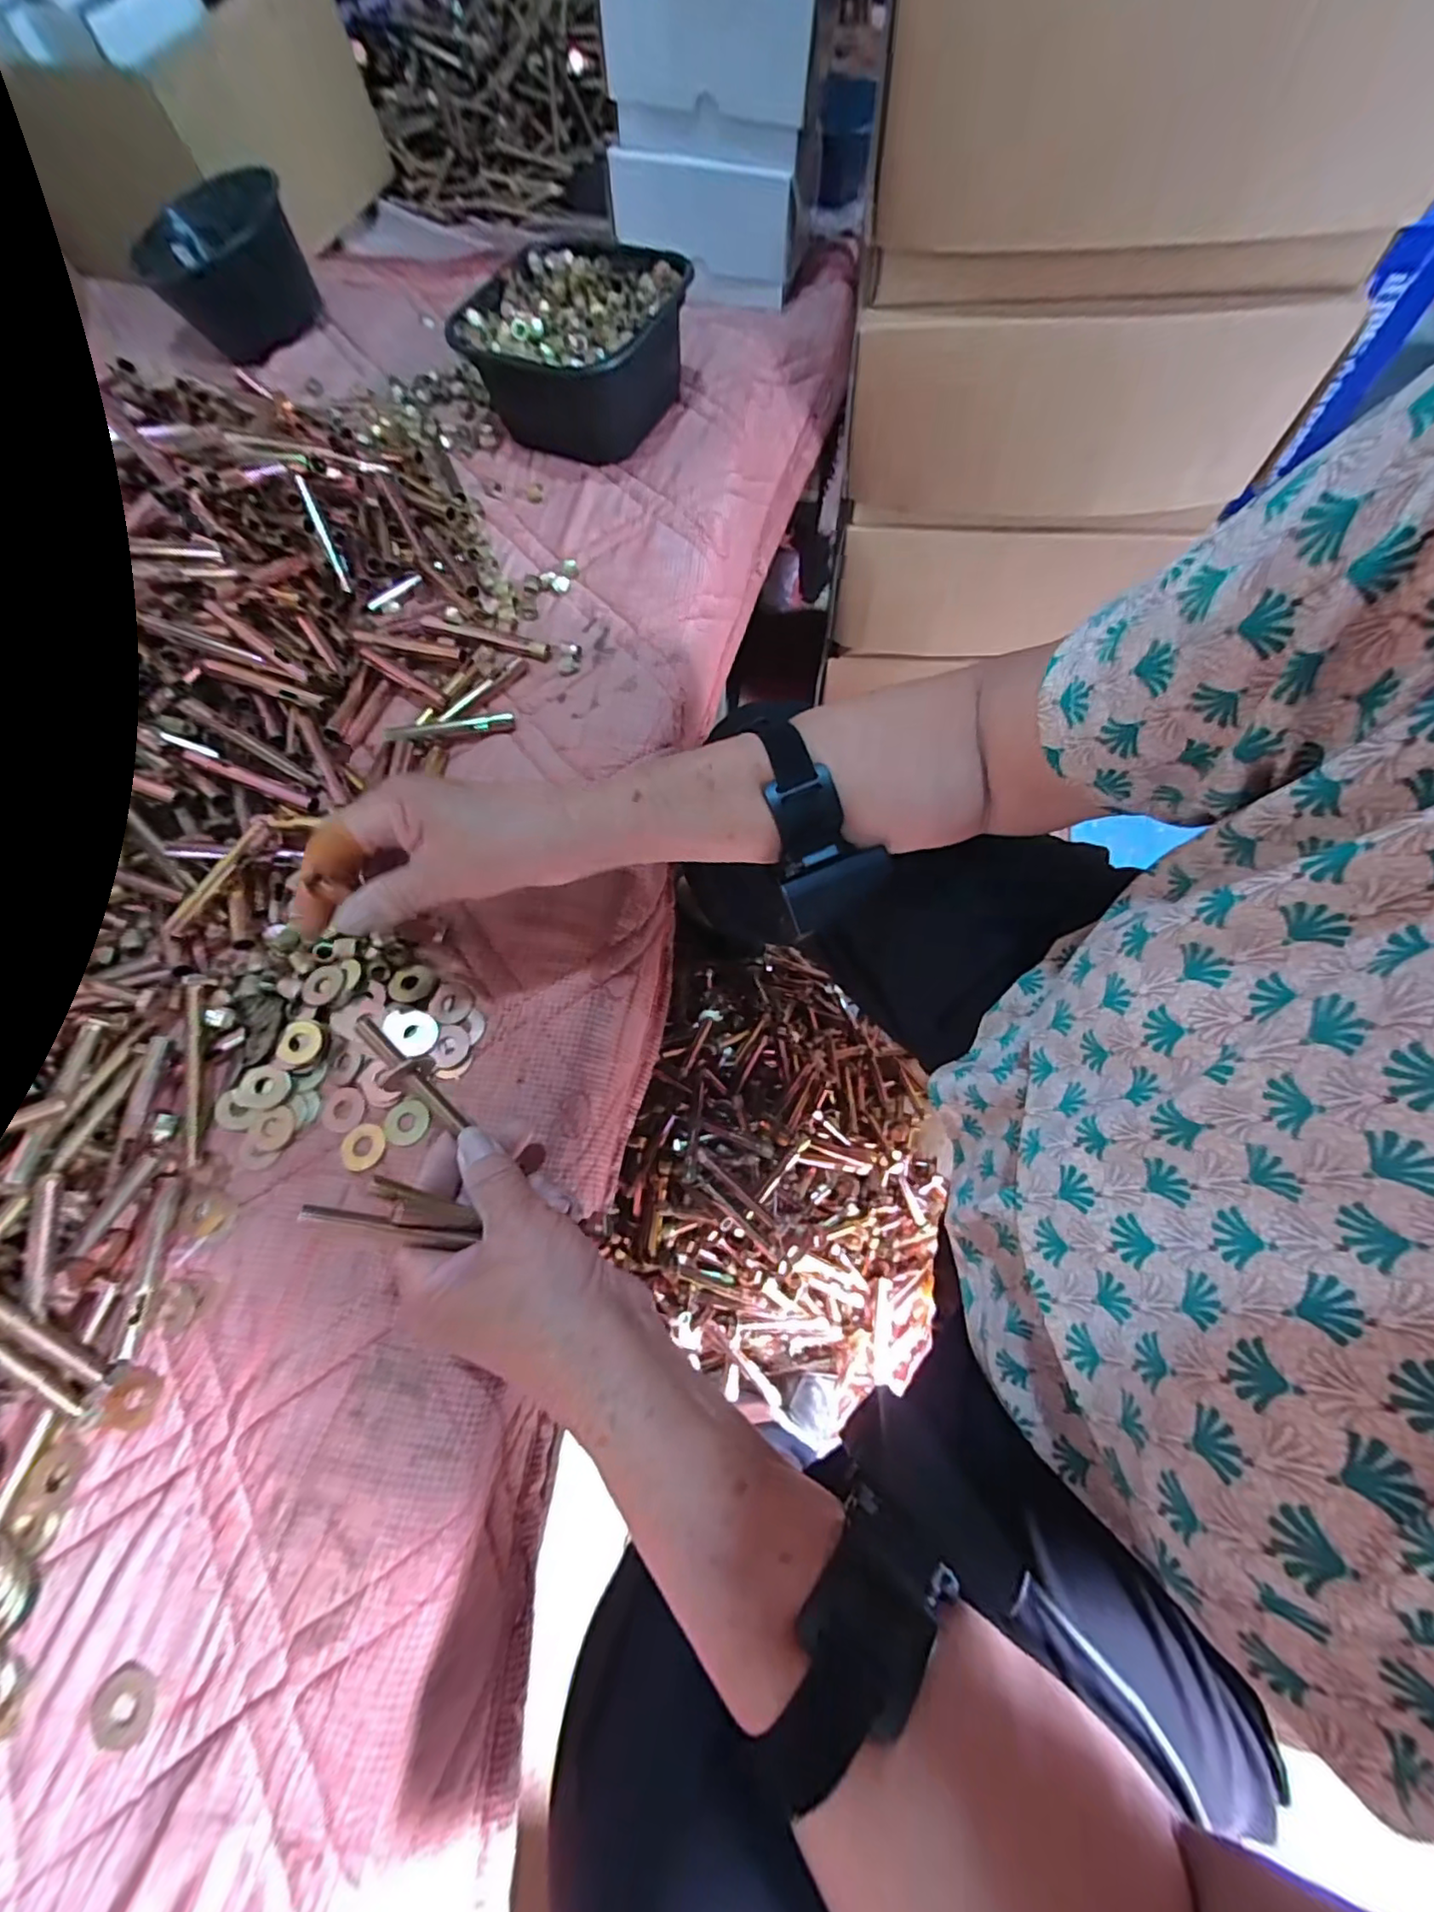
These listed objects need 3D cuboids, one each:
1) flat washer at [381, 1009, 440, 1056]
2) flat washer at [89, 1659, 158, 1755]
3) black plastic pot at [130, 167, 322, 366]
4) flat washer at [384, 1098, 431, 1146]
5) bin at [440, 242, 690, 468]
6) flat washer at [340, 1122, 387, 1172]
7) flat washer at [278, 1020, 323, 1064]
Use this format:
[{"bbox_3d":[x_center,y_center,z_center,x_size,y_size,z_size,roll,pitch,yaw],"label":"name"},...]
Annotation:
[{"bbox_3d":[-0.172,0.043,0.346,0.030,0.004,0.024,43,58,3],"label":"flat washer"},{"bbox_3d":[-0.243,0.308,0.249,0.026,0.004,0.025,-1,68,3],"label":"flat washer"},{"bbox_3d":[-0.482,-0.683,0.611,0.139,0.092,0.175,-29,70,-8],"label":"black plastic pot"},{"bbox_3d":[-0.169,0.090,0.333,0.024,0.004,0.024,-1,68,3],"label":"flat washer"},{"bbox_3d":[-0.119,-0.517,0.532,0.164,0.083,0.163,13,70,8],"label":"bin"},{"bbox_3d":[-0.191,0.102,0.329,0.023,0.004,0.023,6,69,5],"label":"flat washer"},{"bbox_3d":[-0.236,0.049,0.347,0.023,0.004,0.023,-1,68,3],"label":"flat washer"}]

